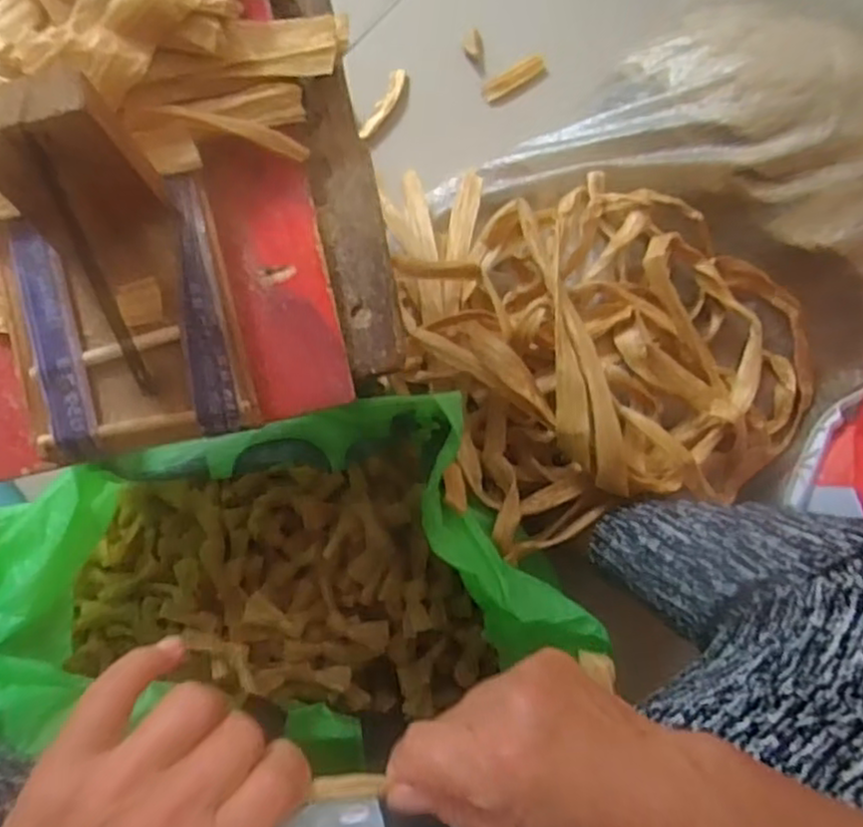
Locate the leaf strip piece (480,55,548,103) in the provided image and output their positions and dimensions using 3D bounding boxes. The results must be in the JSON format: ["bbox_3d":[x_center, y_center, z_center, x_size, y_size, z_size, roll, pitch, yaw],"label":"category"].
[{"bbox_3d":[0.093,-0.372,0.809,0.074,0.013,0.020,-28,90,7],"label":"leaf strip piece"}]

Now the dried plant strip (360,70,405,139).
[{"bbox_3d":[-0.051,-0.335,0.793,0.019,0.012,0.080,27,93,-24],"label":"dried plant strip"}]

